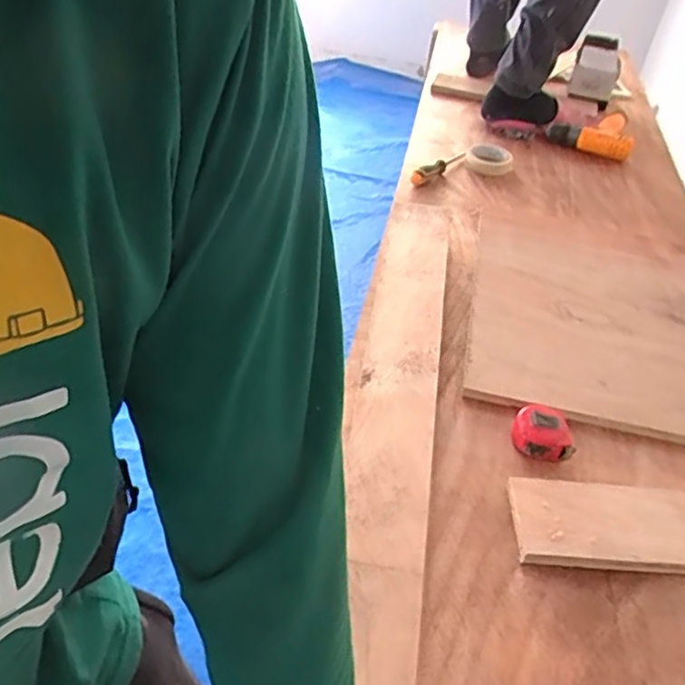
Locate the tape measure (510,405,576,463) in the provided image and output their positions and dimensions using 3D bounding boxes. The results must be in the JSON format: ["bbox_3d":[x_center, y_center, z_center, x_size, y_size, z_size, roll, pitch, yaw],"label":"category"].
[{"bbox_3d":[0.240,0.107,0.781,0.063,0.042,0.073,-8,43,-17],"label":"tape measure"}]

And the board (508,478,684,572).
[{"bbox_3d":[0.396,0.201,0.705,0.415,0.017,0.110,4,43,2],"label":"board"}]

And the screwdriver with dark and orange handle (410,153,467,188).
[{"bbox_3d":[0.191,-0.351,1.307,0.026,0.025,0.179,31,46,26],"label":"screwdriver with dark and orange handle"}]

